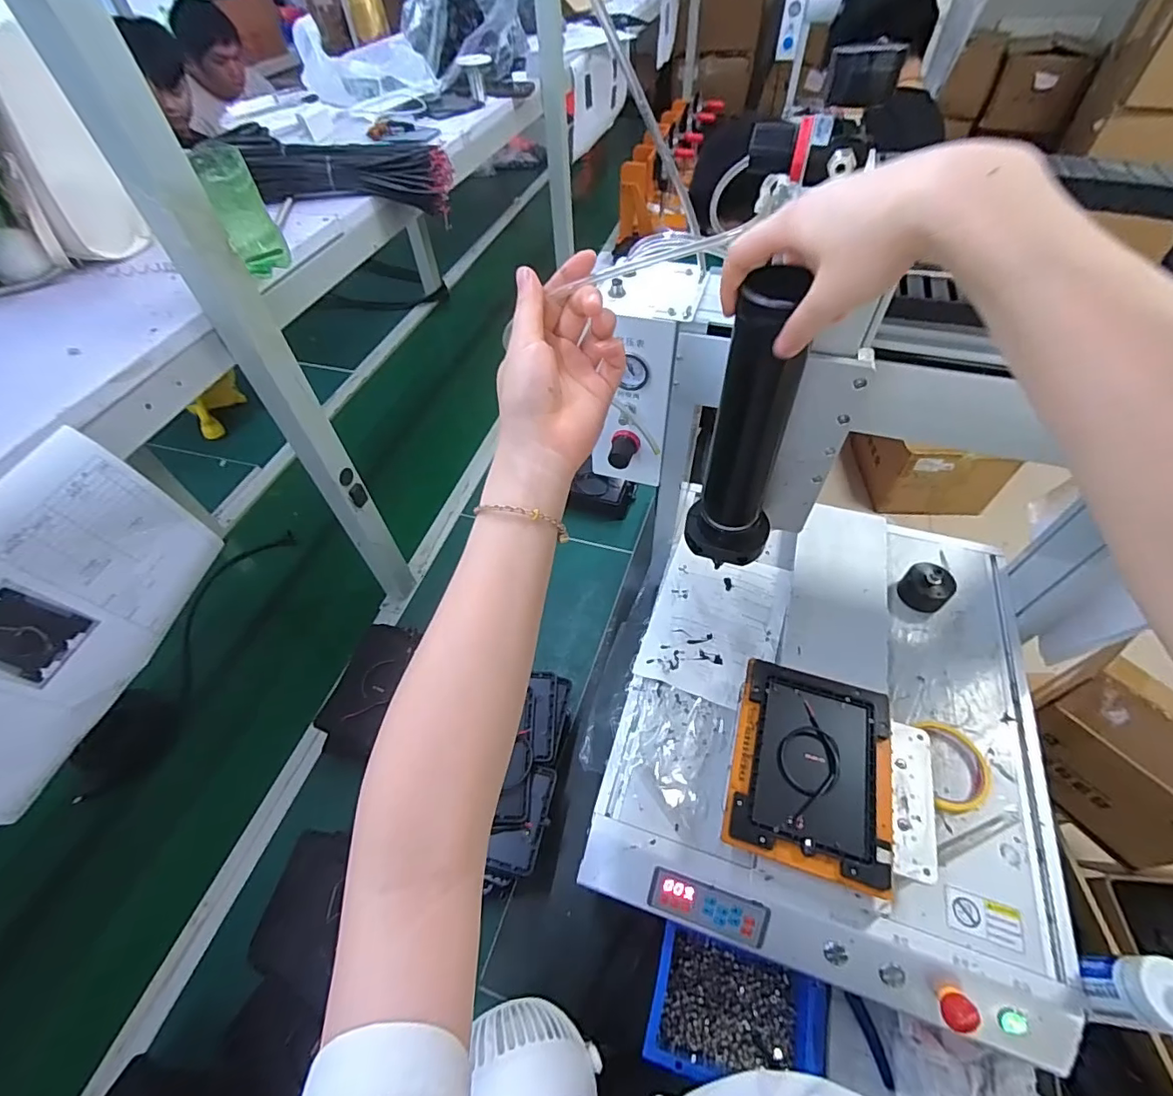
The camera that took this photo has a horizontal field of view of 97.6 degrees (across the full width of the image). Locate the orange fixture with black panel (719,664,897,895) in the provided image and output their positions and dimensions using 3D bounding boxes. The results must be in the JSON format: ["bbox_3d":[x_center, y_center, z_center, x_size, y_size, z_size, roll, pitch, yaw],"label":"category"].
[{"bbox_3d":[0.232,0.222,0.529,0.153,0.017,0.193,13,54,12],"label":"orange fixture with black panel"}]

